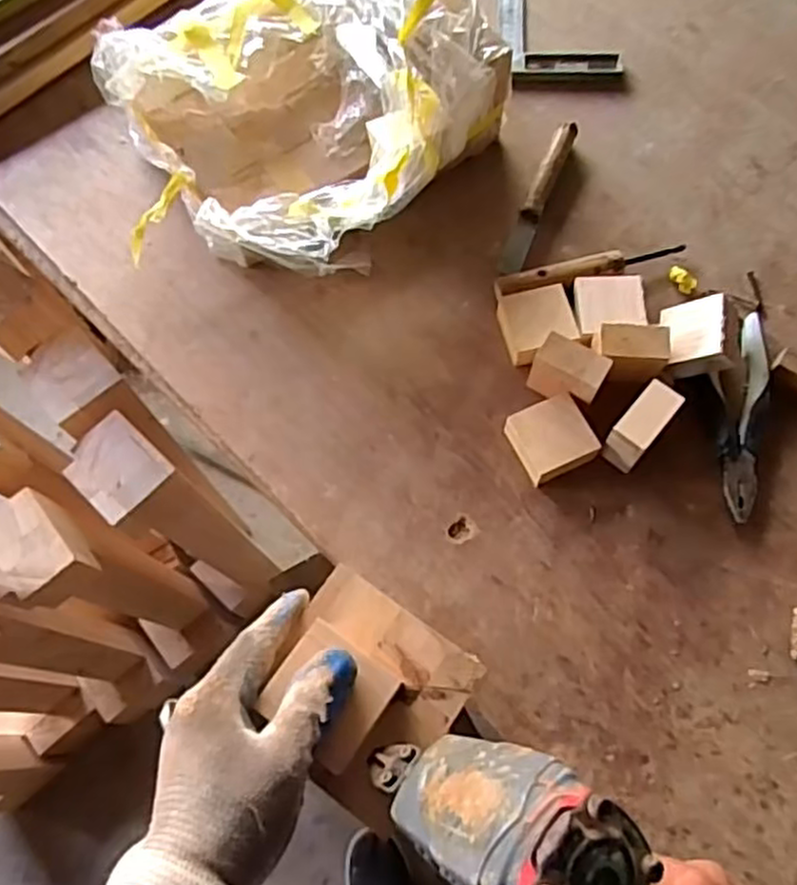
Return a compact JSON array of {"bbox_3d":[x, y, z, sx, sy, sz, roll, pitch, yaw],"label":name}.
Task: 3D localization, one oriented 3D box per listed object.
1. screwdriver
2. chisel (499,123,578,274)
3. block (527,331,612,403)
[{"bbox_3d":[0.185,-0.165,0.709,0.188,0.023,0.028,-11,70,-1],"label":"screwdriver"},{"bbox_3d":[0.141,-0.246,0.745,0.022,0.024,0.178,21,73,10],"label":"chisel"},{"bbox_3d":[0.147,-0.063,0.632,0.059,0.035,0.034,26,74,11],"label":"block"}]

